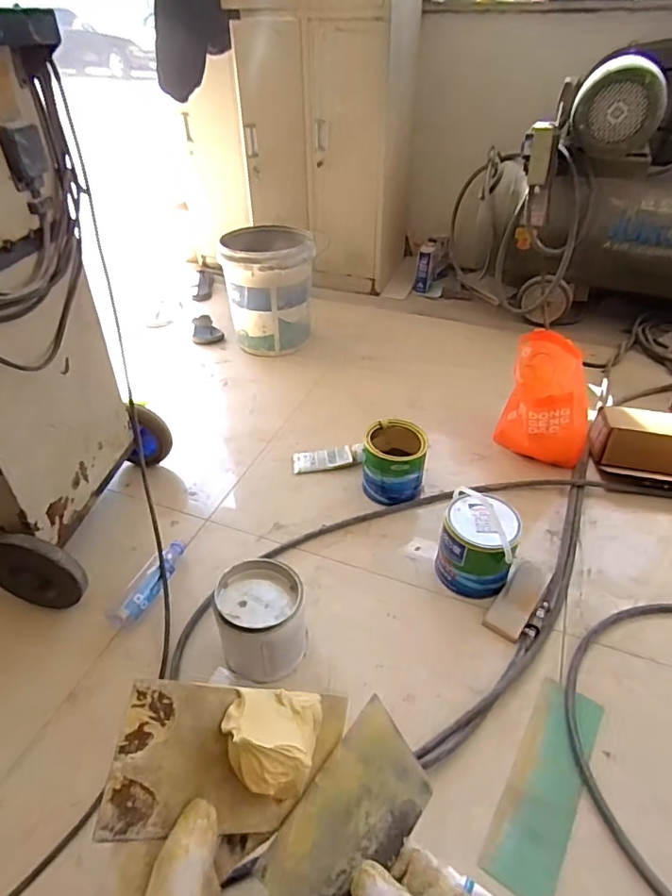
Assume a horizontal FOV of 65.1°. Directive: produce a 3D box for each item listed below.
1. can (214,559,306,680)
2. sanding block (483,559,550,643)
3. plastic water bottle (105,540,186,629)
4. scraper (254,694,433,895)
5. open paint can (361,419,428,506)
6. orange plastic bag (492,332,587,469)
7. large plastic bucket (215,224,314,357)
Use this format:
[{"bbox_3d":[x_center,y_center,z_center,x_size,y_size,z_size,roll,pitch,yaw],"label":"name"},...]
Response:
[{"bbox_3d":[-0.132,0.317,0.946,0.151,0.166,0.162,-9,40,-11],"label":"can"},{"bbox_3d":[0.365,0.302,1.054,0.068,0.023,0.168,27,63,27],"label":"sanding block"},{"bbox_3d":[-0.373,0.278,1.087,0.068,0.053,0.223,18,45,20],"label":"plastic water bottle"},{"bbox_3d":[0.018,0.257,0.363,0.080,0.007,0.128,38,60,11],"label":"scraper"},{"bbox_3d":[0.142,0.038,1.289,0.145,0.164,0.159,0,42,0],"label":"open paint can"},{"bbox_3d":[0.551,-0.111,1.370,0.222,0.276,0.265,17,45,19],"label":"orange plastic bag"},{"bbox_3d":[-0.229,-0.577,1.862,0.295,0.334,0.370,-3,42,-3],"label":"large plastic bucket"}]

